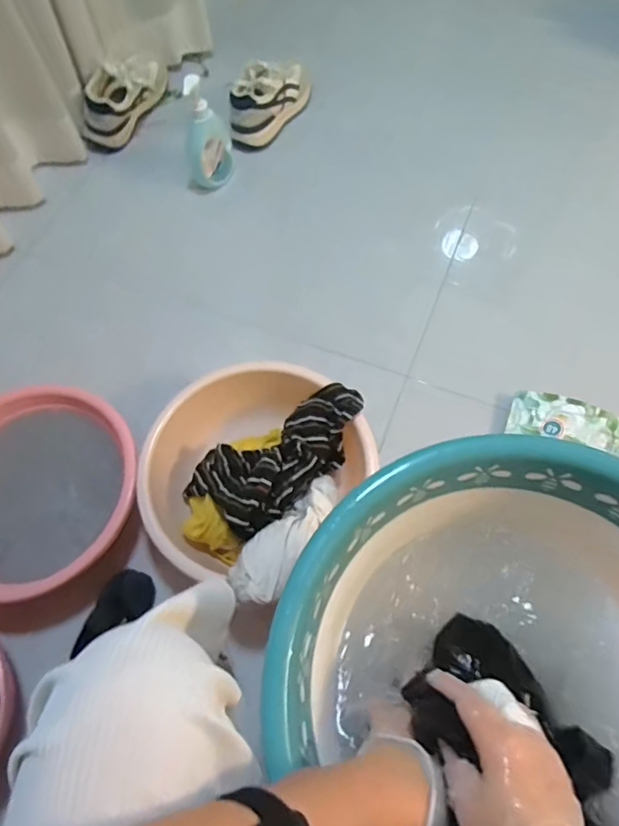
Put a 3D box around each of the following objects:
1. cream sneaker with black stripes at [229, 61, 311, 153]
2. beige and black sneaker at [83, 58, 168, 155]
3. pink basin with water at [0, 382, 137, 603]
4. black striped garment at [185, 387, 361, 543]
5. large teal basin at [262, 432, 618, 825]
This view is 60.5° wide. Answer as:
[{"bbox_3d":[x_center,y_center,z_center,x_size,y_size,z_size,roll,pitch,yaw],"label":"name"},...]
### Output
[{"bbox_3d":[-0.100,-0.691,1.179,0.097,0.116,0.223,32,70,15],"label":"cream sneaker with black stripes"},{"bbox_3d":[-0.417,-0.711,1.187,0.090,0.101,0.266,20,67,11],"label":"beige and black sneaker"},{"bbox_3d":[-0.388,0.116,0.776,0.265,0.114,0.285,-1,65,1],"label":"pink basin with water"},{"bbox_3d":[-0.041,0.052,0.769,0.259,0.073,0.143,-42,71,-16],"label":"black striped garment"},{"bbox_3d":[0.164,0.208,0.411,0.341,0.121,0.361,-1,65,1],"label":"large teal basin"}]

